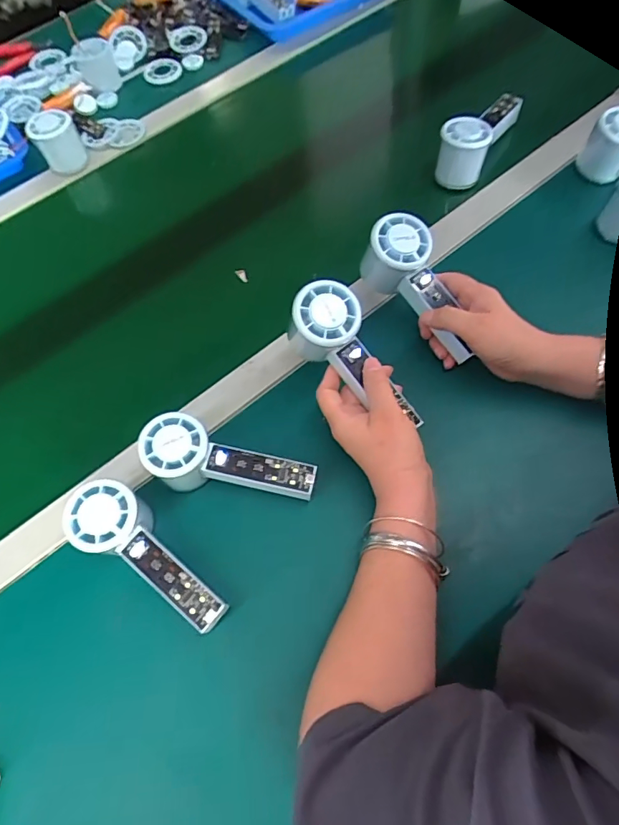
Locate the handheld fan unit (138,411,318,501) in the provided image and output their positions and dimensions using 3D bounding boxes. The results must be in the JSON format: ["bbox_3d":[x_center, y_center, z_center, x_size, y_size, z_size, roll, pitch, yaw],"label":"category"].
[{"bbox_3d":[-0.069,0.044,0.428,0.154,0.057,0.058,9,64,8],"label":"handheld fan unit"}]

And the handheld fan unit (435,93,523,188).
[{"bbox_3d":[0.213,-0.352,0.616,0.063,0.060,0.157,28,68,16],"label":"handheld fan unit"}]

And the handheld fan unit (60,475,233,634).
[{"bbox_3d":[-0.133,0.120,0.407,0.154,0.054,0.059,41,72,6],"label":"handheld fan unit"}]

